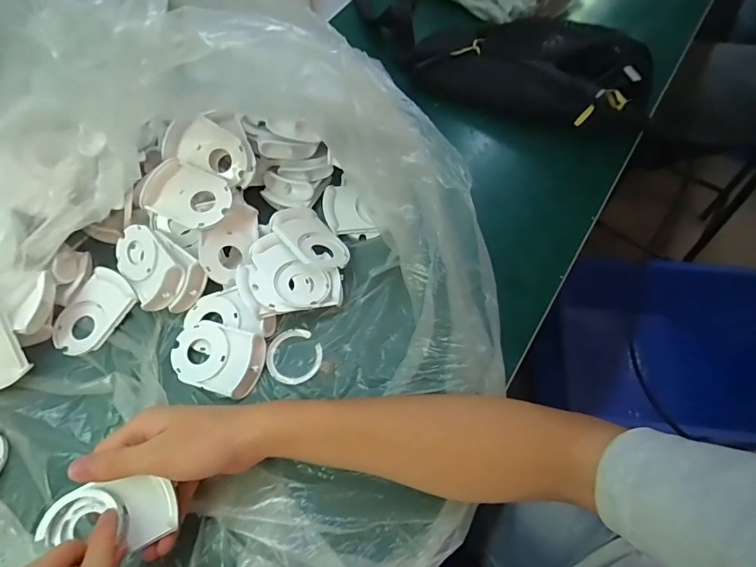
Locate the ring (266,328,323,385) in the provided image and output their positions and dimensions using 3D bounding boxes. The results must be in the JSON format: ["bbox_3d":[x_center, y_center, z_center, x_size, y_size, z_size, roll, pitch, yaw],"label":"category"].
[{"bbox_3d":[-0.077,0.067,0.382,0.051,0.004,0.049,0,64,1],"label":"ring"}]

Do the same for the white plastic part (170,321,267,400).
[{"bbox_3d":[-0.146,0.065,0.373,0.083,0.017,0.057,15,66,8],"label":"white plastic part"}]

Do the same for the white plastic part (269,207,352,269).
[{"bbox_3d":[-0.070,-0.047,0.414,0.055,0.012,0.085,-19,62,-44],"label":"white plastic part"}]

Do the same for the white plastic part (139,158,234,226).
[{"bbox_3d":[-0.179,-0.083,0.398,0.083,0.028,0.060,21,66,11],"label":"white plastic part"}]

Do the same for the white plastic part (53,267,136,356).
[{"bbox_3d":[-0.274,0.028,0.399,0.055,0.018,0.082,27,68,13],"label":"white plastic part"}]

